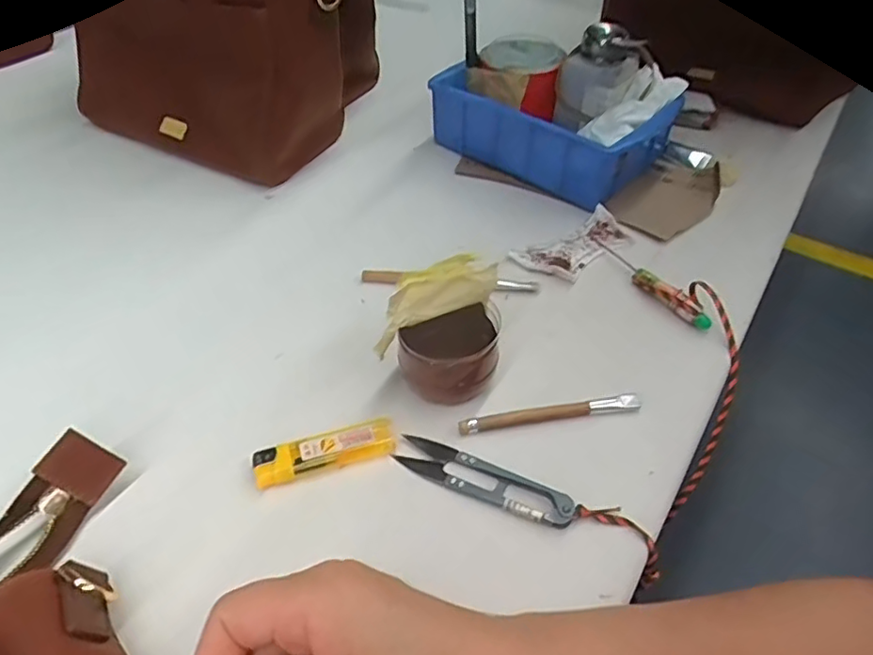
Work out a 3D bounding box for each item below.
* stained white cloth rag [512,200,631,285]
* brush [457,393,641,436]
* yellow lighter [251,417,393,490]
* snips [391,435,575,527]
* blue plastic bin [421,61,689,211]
[{"bbox_3d":[0.111,-0.065,0.480,0.096,0.009,0.048,-31,54,-28],"label":"stained white cloth rag"},{"bbox_3d":[0.068,0.050,0.367,0.110,0.006,0.009,-8,46,-9],"label":"brush"},{"bbox_3d":[-0.062,0.071,0.348,0.078,0.012,0.020,-14,47,-14],"label":"yellow lighter"},{"bbox_3d":[0.025,0.083,0.338,0.100,0.008,0.022,22,49,19],"label":"snips"},{"bbox_3d":[0.101,-0.186,0.555,0.196,0.058,0.114,34,54,28],"label":"blue plastic bin"}]

